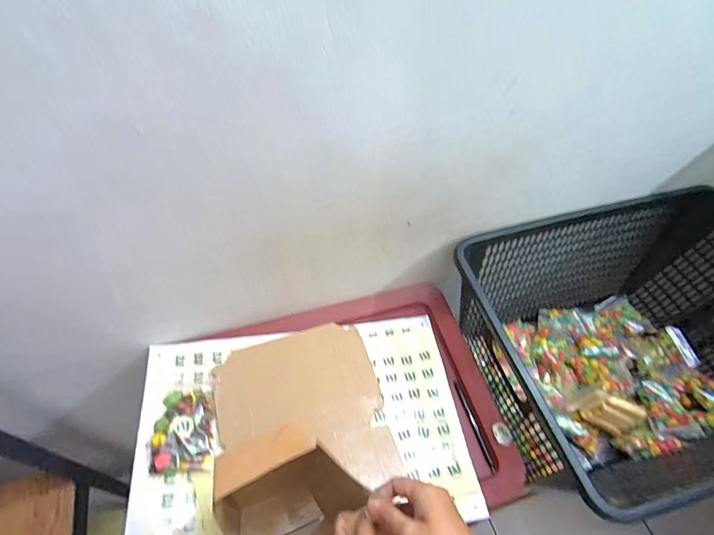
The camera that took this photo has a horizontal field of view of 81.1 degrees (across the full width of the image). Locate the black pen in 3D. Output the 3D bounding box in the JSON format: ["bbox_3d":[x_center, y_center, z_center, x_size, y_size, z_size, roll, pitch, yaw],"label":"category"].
[{"bbox_3d":[0.189,0.251,0.667,0.011,0.005,0.144,-12,56,-10],"label":"black pen"}]

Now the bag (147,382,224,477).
[{"bbox_3d":[-0.266,0.245,0.638,0.096,0.029,0.128,-14,56,-12],"label":"bag"}]

